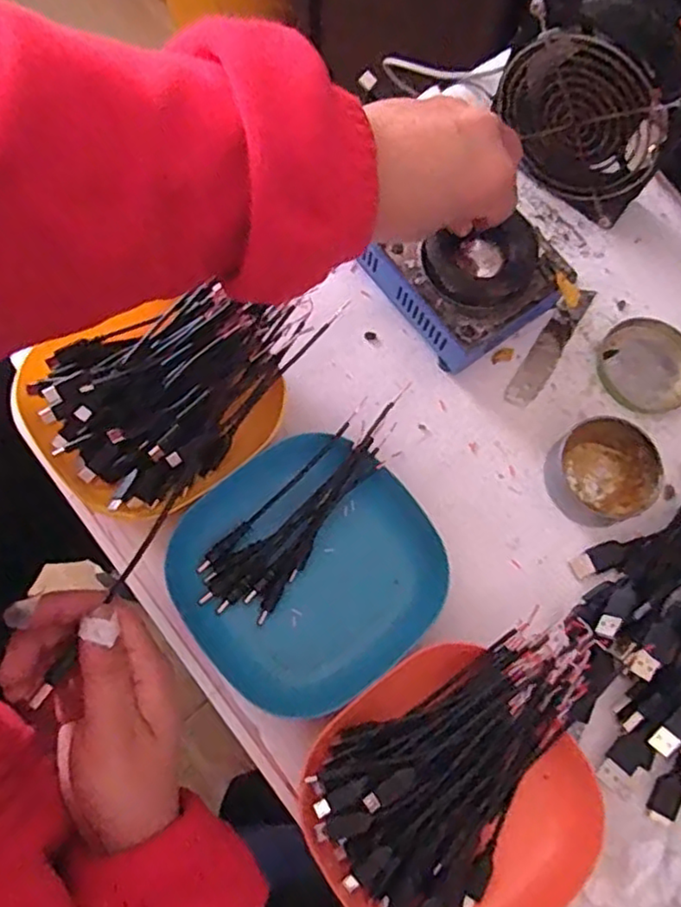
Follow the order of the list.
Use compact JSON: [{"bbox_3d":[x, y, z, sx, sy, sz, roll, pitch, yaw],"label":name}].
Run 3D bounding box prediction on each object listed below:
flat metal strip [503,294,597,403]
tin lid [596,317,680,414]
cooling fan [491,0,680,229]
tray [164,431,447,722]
[{"bbox_3d":[0.144,-0.074,0.446,0.019,0.008,0.103,32,76,7],"label":"flat metal strip"},{"bbox_3d":[0.210,-0.059,0.443,0.064,0.011,0.064,0,74,-1],"label":"tin lid"},{"bbox_3d":[0.164,-0.227,0.439,0.118,0.123,0.045,31,74,7],"label":"cooling fan"},{"bbox_3d":[-0.016,0.066,0.374,0.145,0.036,0.133,-39,79,-11],"label":"tray"}]

